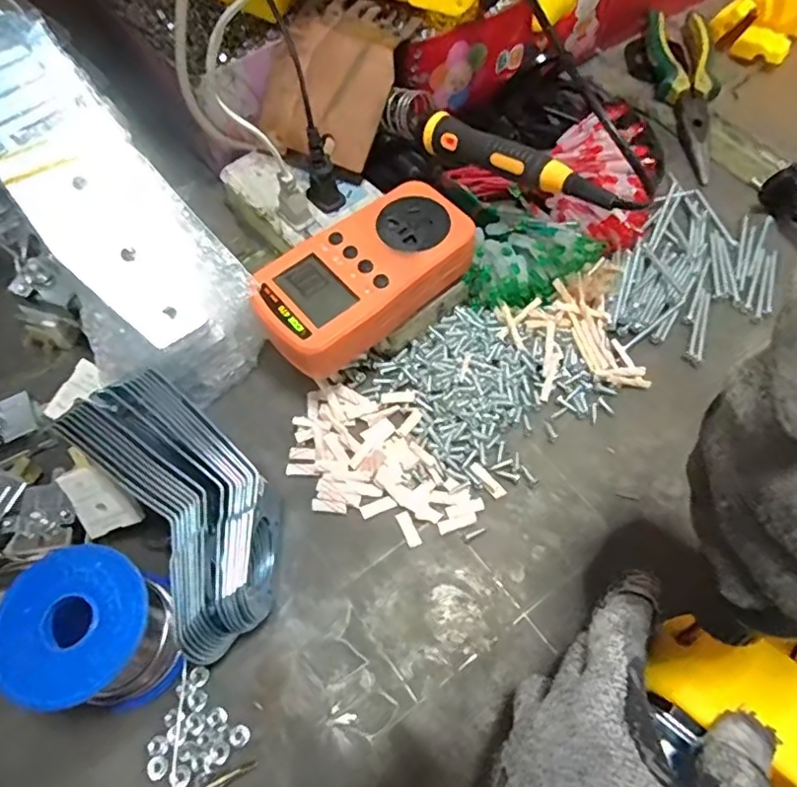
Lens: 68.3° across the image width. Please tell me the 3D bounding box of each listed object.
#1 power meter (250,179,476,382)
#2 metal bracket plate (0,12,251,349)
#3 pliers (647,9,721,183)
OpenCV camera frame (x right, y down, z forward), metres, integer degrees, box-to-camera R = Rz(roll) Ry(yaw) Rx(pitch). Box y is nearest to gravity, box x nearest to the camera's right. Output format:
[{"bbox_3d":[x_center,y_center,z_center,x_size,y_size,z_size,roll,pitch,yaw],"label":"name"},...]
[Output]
[{"bbox_3d":[-0.020,-0.068,0.335,0.128,0.031,0.064,-35,67,-16],"label":"power meter"},{"bbox_3d":[-0.152,-0.102,0.292,0.064,0.014,0.164,-42,101,-19],"label":"metal bracket plate"},{"bbox_3d":[0.233,-0.247,0.475,0.047,0.020,0.187,4,62,3],"label":"pliers"}]

